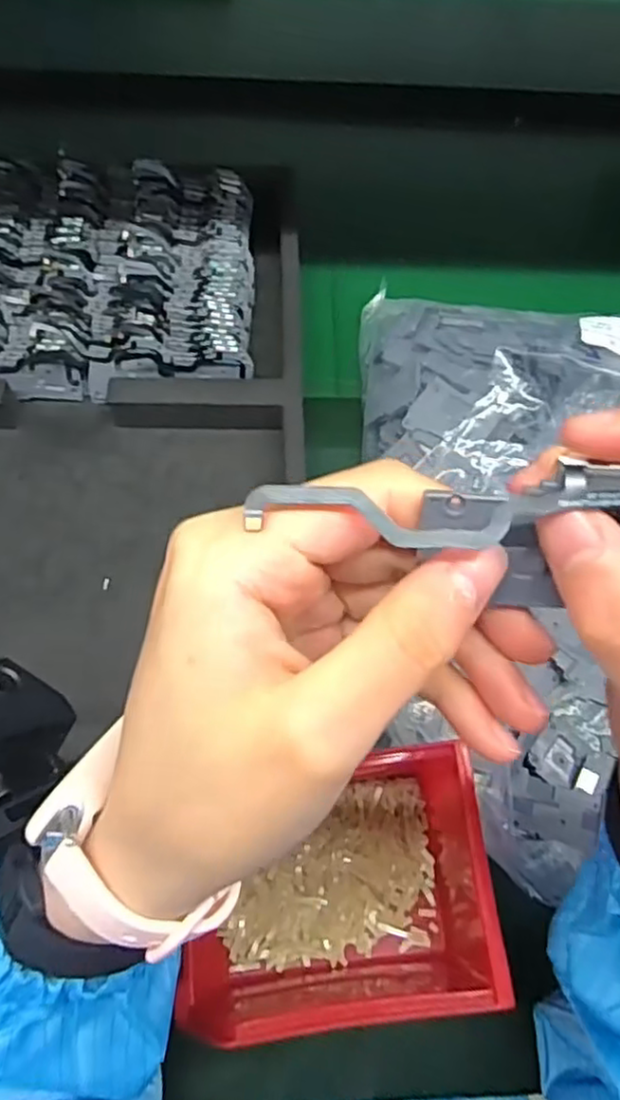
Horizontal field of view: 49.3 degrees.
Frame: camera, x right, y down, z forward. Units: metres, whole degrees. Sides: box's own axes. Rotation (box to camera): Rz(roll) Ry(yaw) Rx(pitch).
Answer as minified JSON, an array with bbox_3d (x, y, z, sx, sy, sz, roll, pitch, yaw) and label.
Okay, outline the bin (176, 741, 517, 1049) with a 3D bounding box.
[{"bbox_3d":[0.009,0.154,0.313,0.131,0.072,0.101,-4,65,-5],"label":"bin"}]

